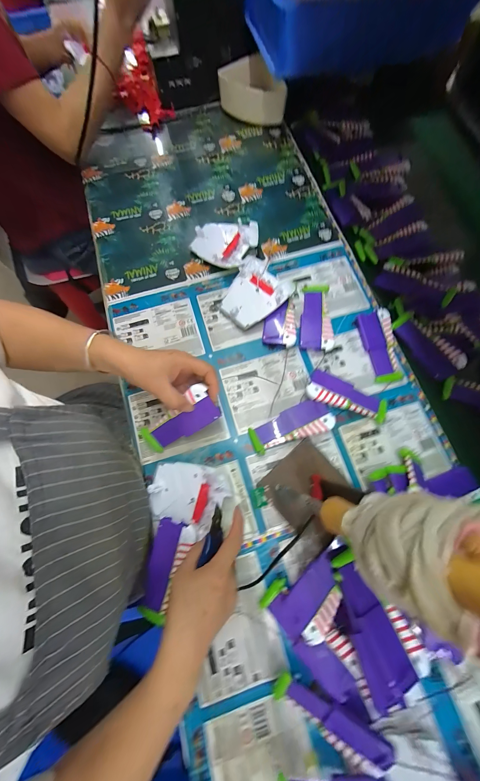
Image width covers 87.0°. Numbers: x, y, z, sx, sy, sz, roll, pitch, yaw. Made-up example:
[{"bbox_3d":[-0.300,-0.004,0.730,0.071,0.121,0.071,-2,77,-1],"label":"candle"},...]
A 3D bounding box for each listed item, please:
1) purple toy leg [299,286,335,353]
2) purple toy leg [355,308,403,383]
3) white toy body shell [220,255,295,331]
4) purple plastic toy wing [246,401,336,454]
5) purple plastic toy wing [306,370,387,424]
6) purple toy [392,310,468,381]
[{"bbox_3d":[0.125,-0.122,0.421,0.050,0.018,0.124,2,75,1],"label":"purple toy leg"},{"bbox_3d":[0.228,-0.073,0.408,0.047,0.016,0.119,-9,75,-2],"label":"purple toy leg"},{"bbox_3d":[0.028,-0.162,0.427,0.096,0.026,0.121,35,78,9],"label":"white toy body shell"},{"bbox_3d":[0.075,0.052,0.371,0.121,0.017,0.048,-19,76,-5],"label":"purple plastic toy wing"},{"bbox_3d":[0.161,0.009,0.382,0.116,0.021,0.049,22,76,6],"label":"purple plastic toy wing"},{"bbox_3d":[0.306,-0.075,0.414,0.047,0.022,0.120,-37,78,-9],"label":"purple toy"}]

